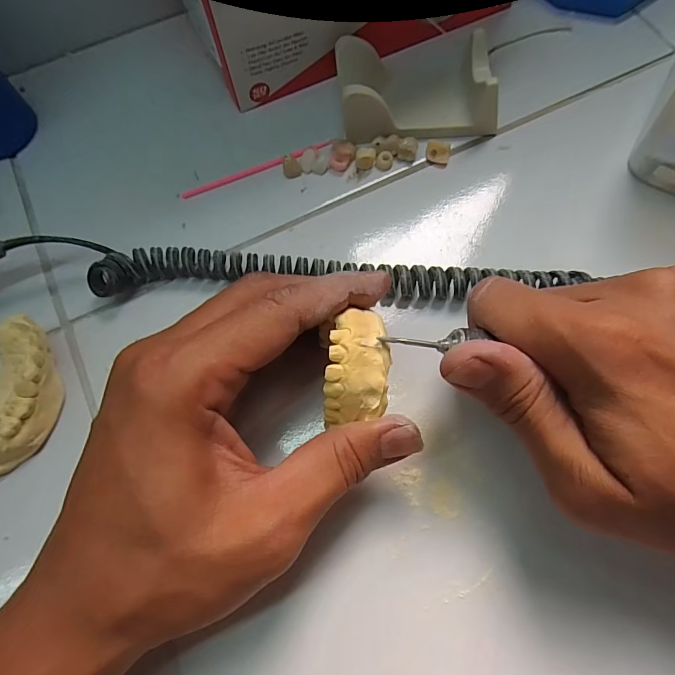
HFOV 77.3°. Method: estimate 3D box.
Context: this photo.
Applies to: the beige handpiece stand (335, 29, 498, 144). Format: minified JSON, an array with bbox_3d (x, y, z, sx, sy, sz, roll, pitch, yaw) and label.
[{"bbox_3d":[0.045,-0.147,0.244,0.087,0.031,0.058,-8,72,-2],"label":"beige handpiece stand"}]

